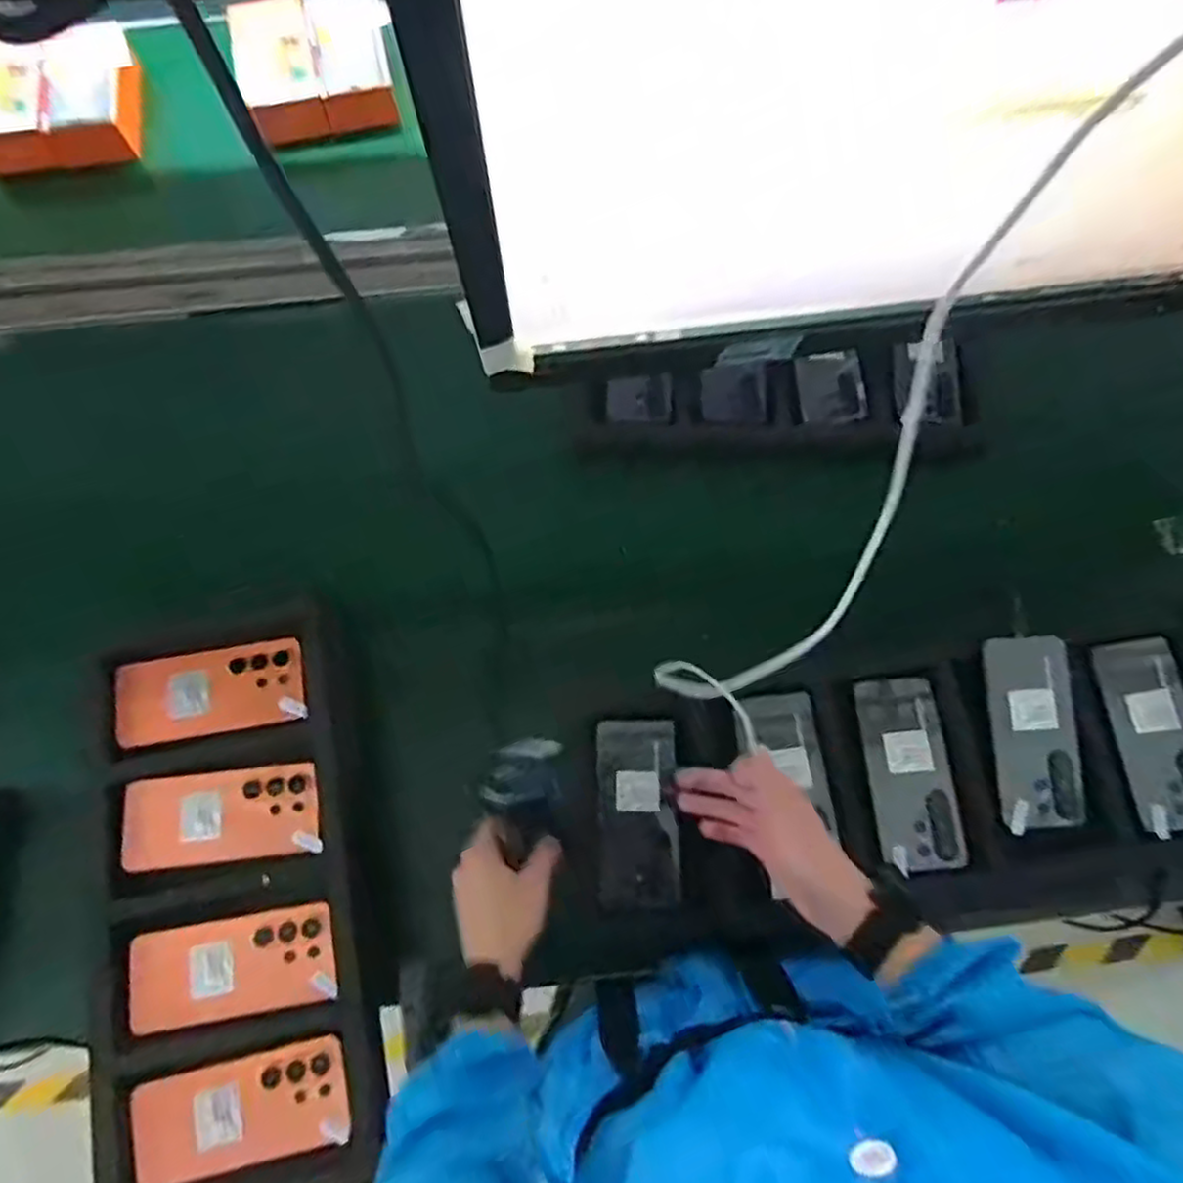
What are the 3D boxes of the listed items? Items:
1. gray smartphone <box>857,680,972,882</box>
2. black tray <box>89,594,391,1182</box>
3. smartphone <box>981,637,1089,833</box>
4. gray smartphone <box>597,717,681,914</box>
[{"bbox_3d":[0.289,0.162,0.631,0.073,0.008,0.165,-4,74,0],"label":"gray smartphone"},{"bbox_3d":[-0.313,0.258,0.614,0.228,0.030,0.477,-14,74,-3],"label":"black tray"},{"bbox_3d":[0.400,0.125,0.627,0.073,0.014,0.165,-5,80,7],"label":"smartphone"},{"bbox_3d":[0.044,0.204,0.654,0.072,0.015,0.164,-1,76,0],"label":"gray smartphone"}]

